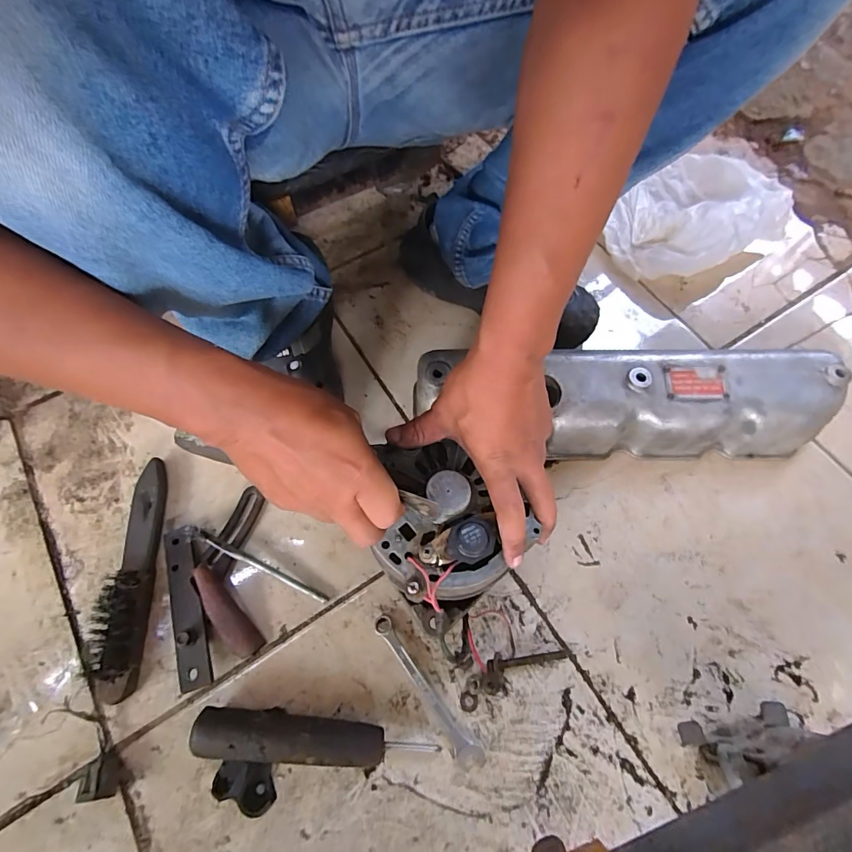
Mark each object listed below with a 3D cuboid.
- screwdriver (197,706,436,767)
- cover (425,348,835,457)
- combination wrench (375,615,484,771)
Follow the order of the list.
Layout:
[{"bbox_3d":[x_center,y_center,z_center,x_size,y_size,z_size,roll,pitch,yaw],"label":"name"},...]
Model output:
[{"bbox_3d":[-0.100,0.279,0.389,0.205,0.043,0.036,3,65,1],"label":"screwdriver"},{"bbox_3d":[0.226,-0.027,0.510,0.476,0.089,0.106,0,65,-1],"label":"cover"},{"bbox_3d":[-0.002,0.254,0.417,0.023,0.008,0.155,-36,70,-16],"label":"combination wrench"}]

